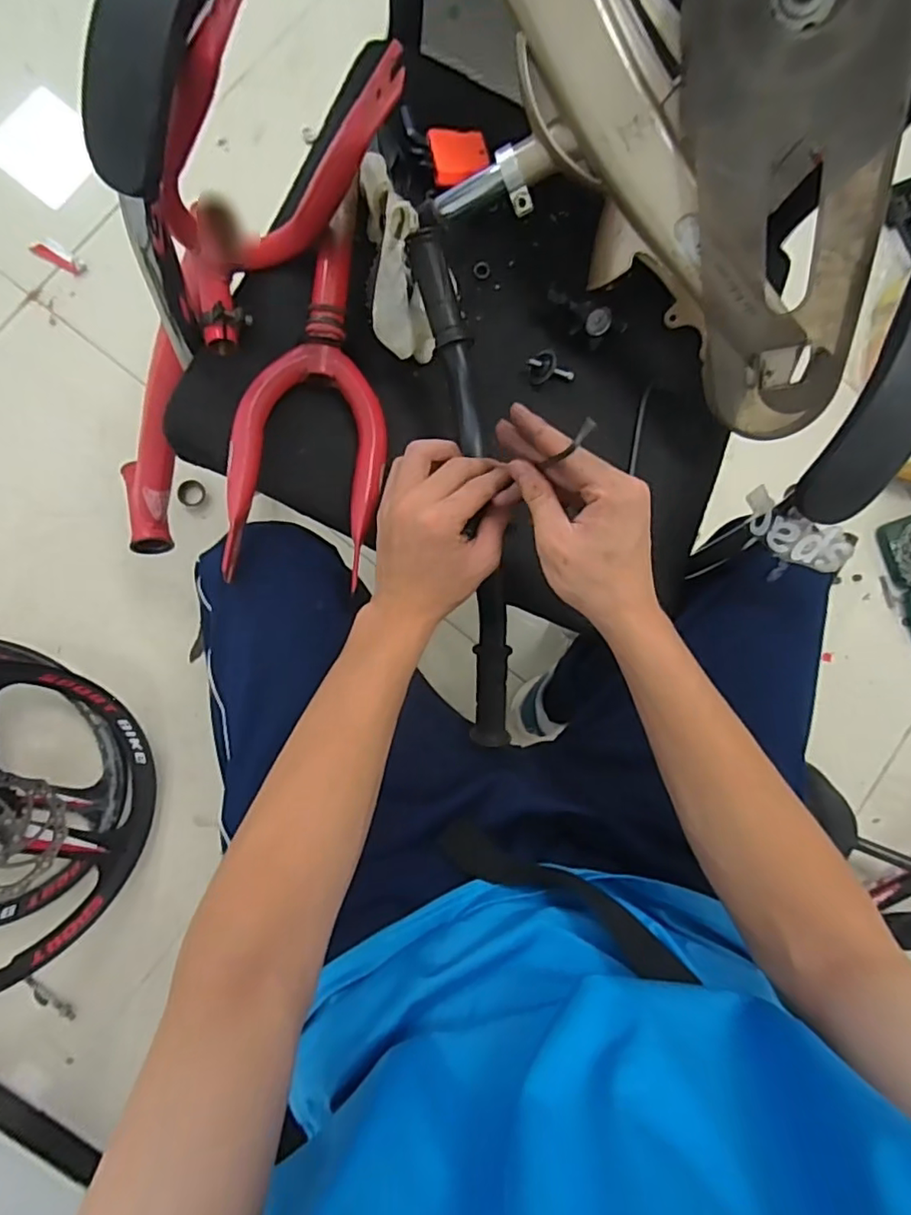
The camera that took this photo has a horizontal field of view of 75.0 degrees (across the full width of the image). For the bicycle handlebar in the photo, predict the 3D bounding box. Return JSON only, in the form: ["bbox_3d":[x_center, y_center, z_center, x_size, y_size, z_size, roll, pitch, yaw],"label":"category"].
[{"bbox_3d":[0.011,-0.080,0.469,0.036,0.044,0.405,-8,102,-7],"label":"bicycle handlebar"}]

